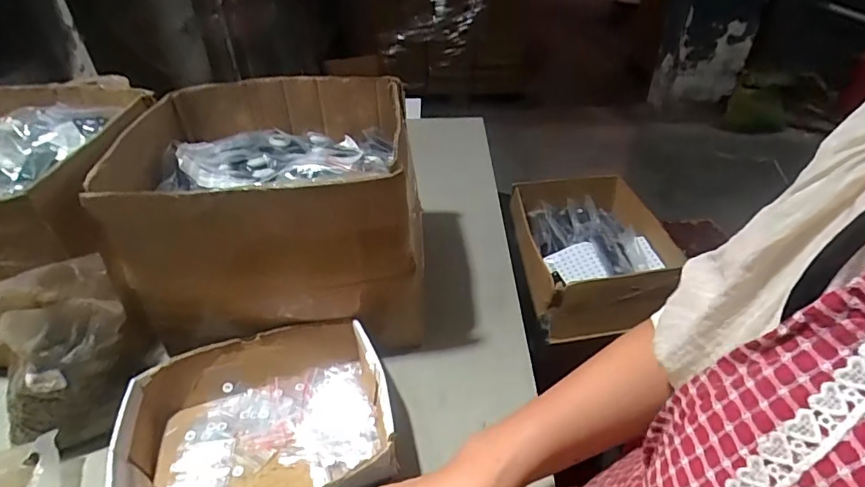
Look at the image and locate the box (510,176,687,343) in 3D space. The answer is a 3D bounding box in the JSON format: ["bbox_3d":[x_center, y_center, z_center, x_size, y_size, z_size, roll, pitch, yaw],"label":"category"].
[{"bbox_3d":[0.300,0.015,1.001,0.256,0.115,0.344,-2,39,-2],"label":"box"}]

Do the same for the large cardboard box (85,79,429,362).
[{"bbox_3d":[-0.208,-0.049,0.657,0.332,0.240,0.338,-6,40,-7],"label":"large cardboard box"}]

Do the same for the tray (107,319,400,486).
[{"bbox_3d":[-0.171,0.183,0.508,0.251,0.061,0.201,-14,41,-16],"label":"tray"}]

